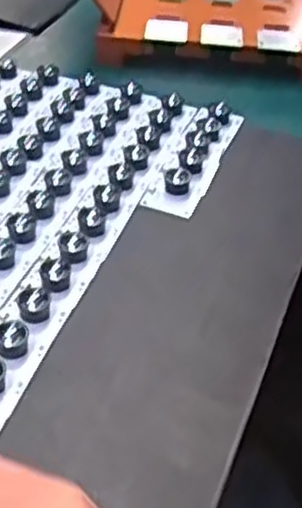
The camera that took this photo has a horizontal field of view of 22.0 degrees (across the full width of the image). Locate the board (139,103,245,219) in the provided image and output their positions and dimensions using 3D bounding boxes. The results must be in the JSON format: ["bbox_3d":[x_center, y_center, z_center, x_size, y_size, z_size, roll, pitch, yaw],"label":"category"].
[{"bbox_3d":[0.041,-0.091,0.686,0.044,0.016,0.162,16,41,13],"label":"board"}]

